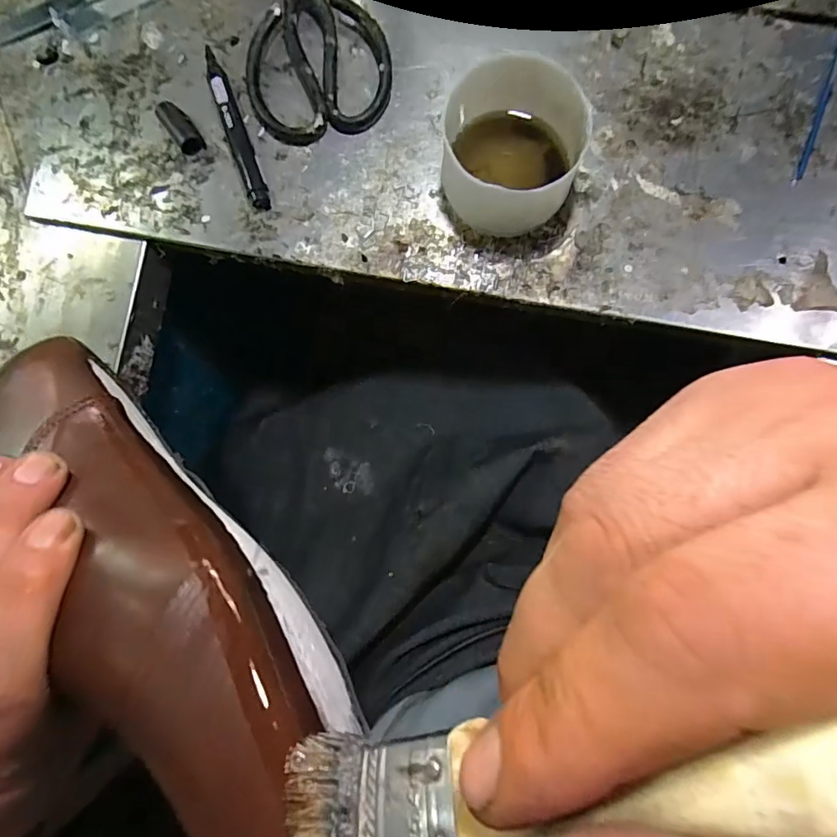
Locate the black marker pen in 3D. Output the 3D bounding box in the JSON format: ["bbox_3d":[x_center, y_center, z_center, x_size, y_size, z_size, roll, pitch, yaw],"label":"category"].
[{"bbox_3d":[-0.134,-0.213,0.368,0.015,0.017,0.122,-19,85,2],"label":"black marker pen"}]

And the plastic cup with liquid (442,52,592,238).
[{"bbox_3d":[0.065,-0.180,0.336,0.094,0.064,0.090,0,86,3],"label":"plastic cup with liquid"}]

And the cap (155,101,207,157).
[{"bbox_3d":[-0.176,-0.215,0.368,0.018,0.017,0.039,-35,85,1],"label":"cap"}]

